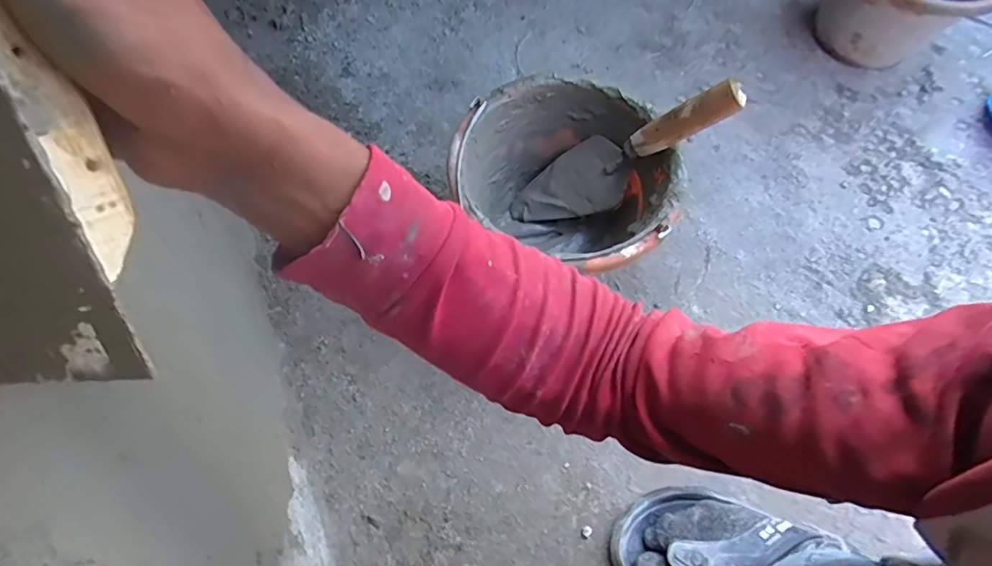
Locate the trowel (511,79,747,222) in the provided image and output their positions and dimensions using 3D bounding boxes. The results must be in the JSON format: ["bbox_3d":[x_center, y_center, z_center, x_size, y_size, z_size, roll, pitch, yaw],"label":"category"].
[{"bbox_3d":[0.144,-0.150,0.630,0.064,0.304,0.082,22,61,-30],"label":"trowel"}]

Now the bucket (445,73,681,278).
[{"bbox_3d":[0.069,-0.098,0.640,0.233,0.163,0.231,1,66,-3],"label":"bucket"}]

